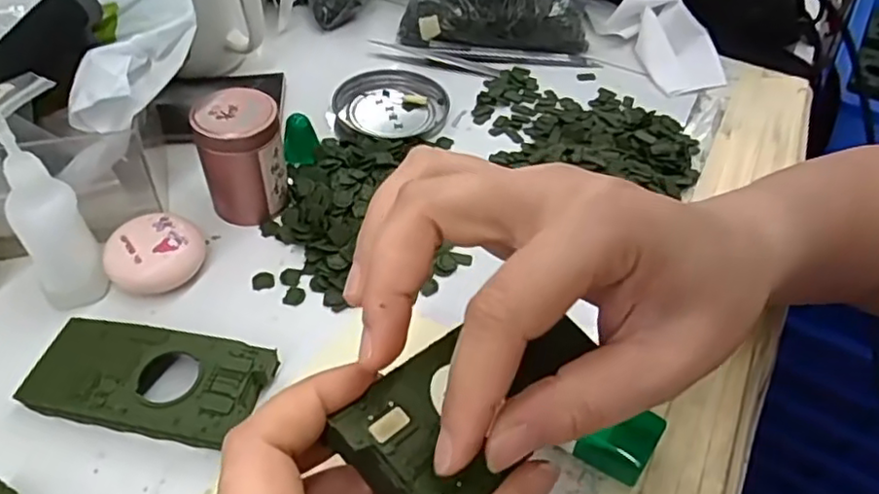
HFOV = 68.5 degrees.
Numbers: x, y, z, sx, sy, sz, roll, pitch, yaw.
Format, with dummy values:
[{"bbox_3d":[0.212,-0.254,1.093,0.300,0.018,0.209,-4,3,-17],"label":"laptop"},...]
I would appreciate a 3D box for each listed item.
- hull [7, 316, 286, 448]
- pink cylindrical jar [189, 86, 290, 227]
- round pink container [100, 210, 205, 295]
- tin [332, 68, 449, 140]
[{"bbox_3d":[-0.130,0.061,0.290,0.103,0.020,0.047,10,47,7],"label":"hull"},{"bbox_3d":[-0.109,-0.049,0.361,0.043,0.067,0.039,-13,49,-15],"label":"pink cylindrical jar"},{"bbox_3d":[-0.148,0.006,0.338,0.048,0.025,0.041,-27,53,-25],"label":"round pink container"},{"bbox_3d":[-0.033,-0.102,0.457,0.077,0.013,0.068,17,48,13],"label":"tin"}]

